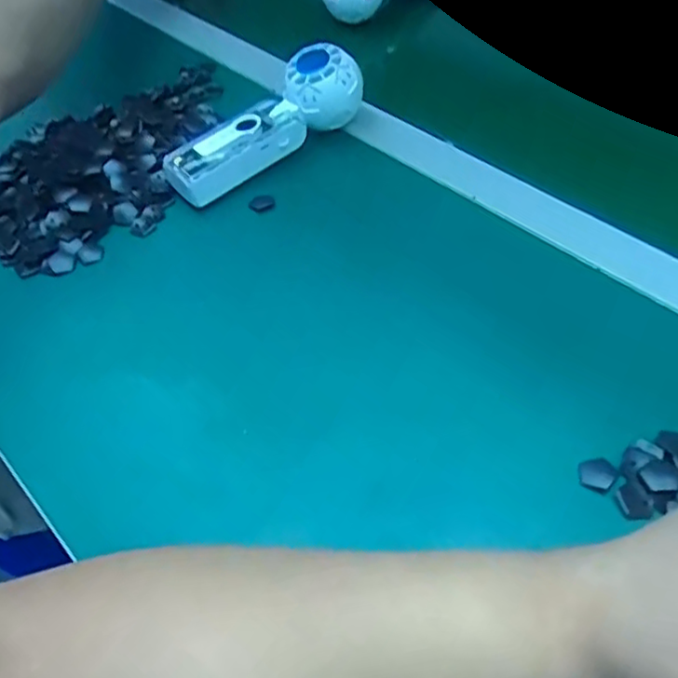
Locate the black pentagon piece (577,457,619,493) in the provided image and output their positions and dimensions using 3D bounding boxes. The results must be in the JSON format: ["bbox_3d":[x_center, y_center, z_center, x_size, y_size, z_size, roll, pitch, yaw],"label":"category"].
[{"bbox_3d":[0.135,0.071,0.341,0.018,0.004,0.020,24,58,23],"label":"black pentagon piece"}]

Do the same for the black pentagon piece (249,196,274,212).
[{"bbox_3d":[-0.060,-0.105,0.502,0.019,0.006,0.019,-24,53,-13],"label":"black pentagon piece"}]

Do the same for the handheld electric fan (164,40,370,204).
[{"bbox_3d":[-0.058,-0.171,0.508,0.164,0.053,0.046,-33,55,-19],"label":"handheld electric fan"}]

